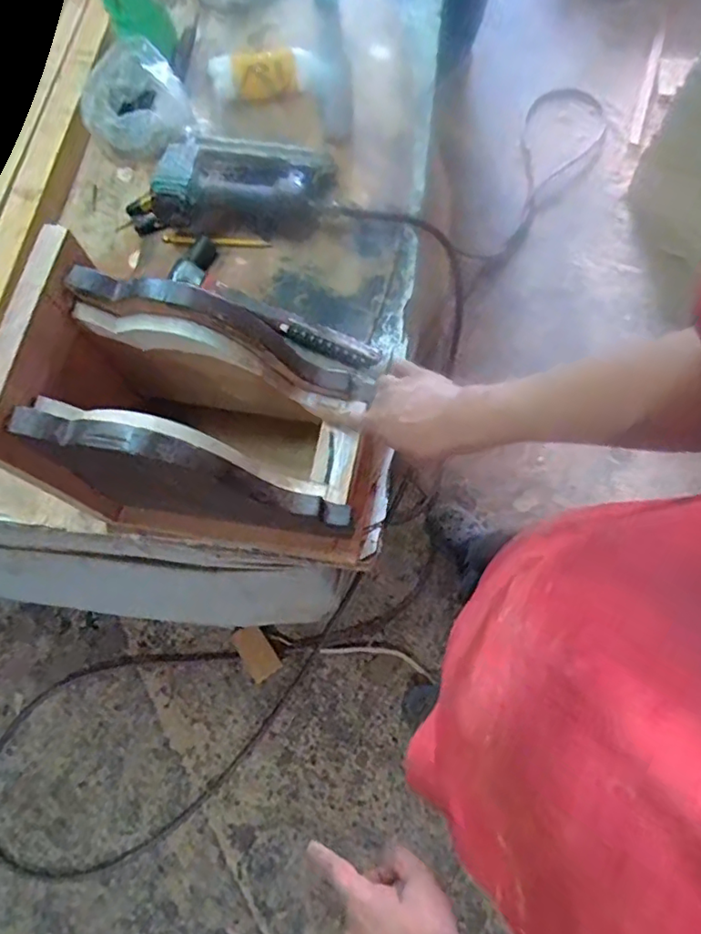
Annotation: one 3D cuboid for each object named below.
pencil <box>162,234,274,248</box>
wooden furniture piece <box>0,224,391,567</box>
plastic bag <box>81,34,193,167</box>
[{"bbox_3d":[-0.189,-0.317,0.819,0.152,0.011,0.013,6,70,4],"label":"pencil"},{"bbox_3d":[-0.126,-0.040,0.582,0.309,0.269,0.186,9,71,5],"label":"wooden furniture piece"},{"bbox_3d":[-0.313,-0.525,0.846,0.148,0.091,0.123,-22,71,-6],"label":"plastic bag"}]

